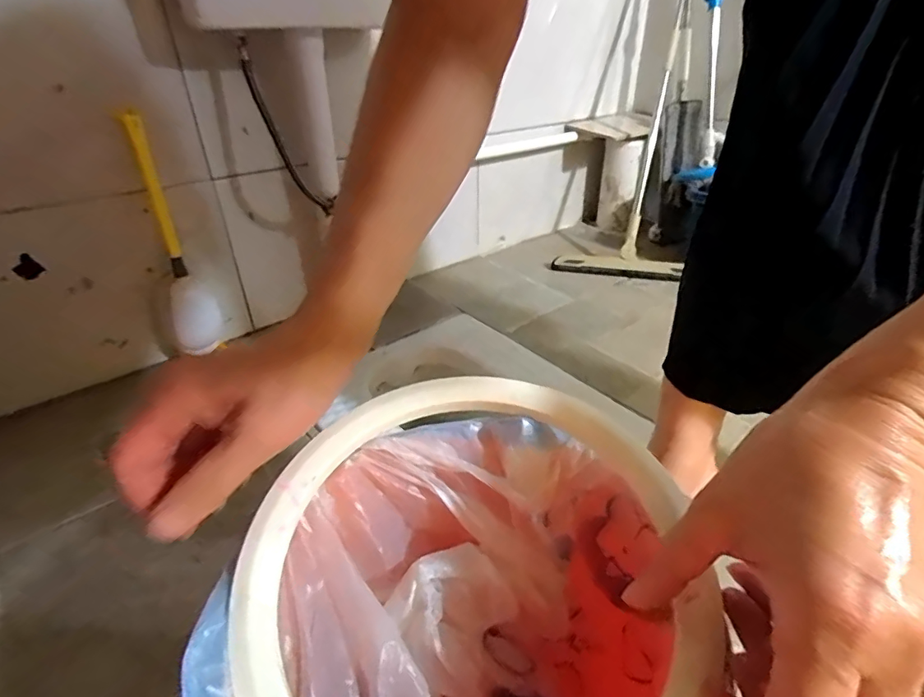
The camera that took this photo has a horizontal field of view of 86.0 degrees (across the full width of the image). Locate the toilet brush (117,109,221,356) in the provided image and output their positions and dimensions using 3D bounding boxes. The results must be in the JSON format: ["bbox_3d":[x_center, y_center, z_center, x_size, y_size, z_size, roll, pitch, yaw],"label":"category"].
[{"bbox_3d":[-0.502,-0.171,0.844,0.091,0.399,0.063,-21,38,-29],"label":"toilet brush"}]

